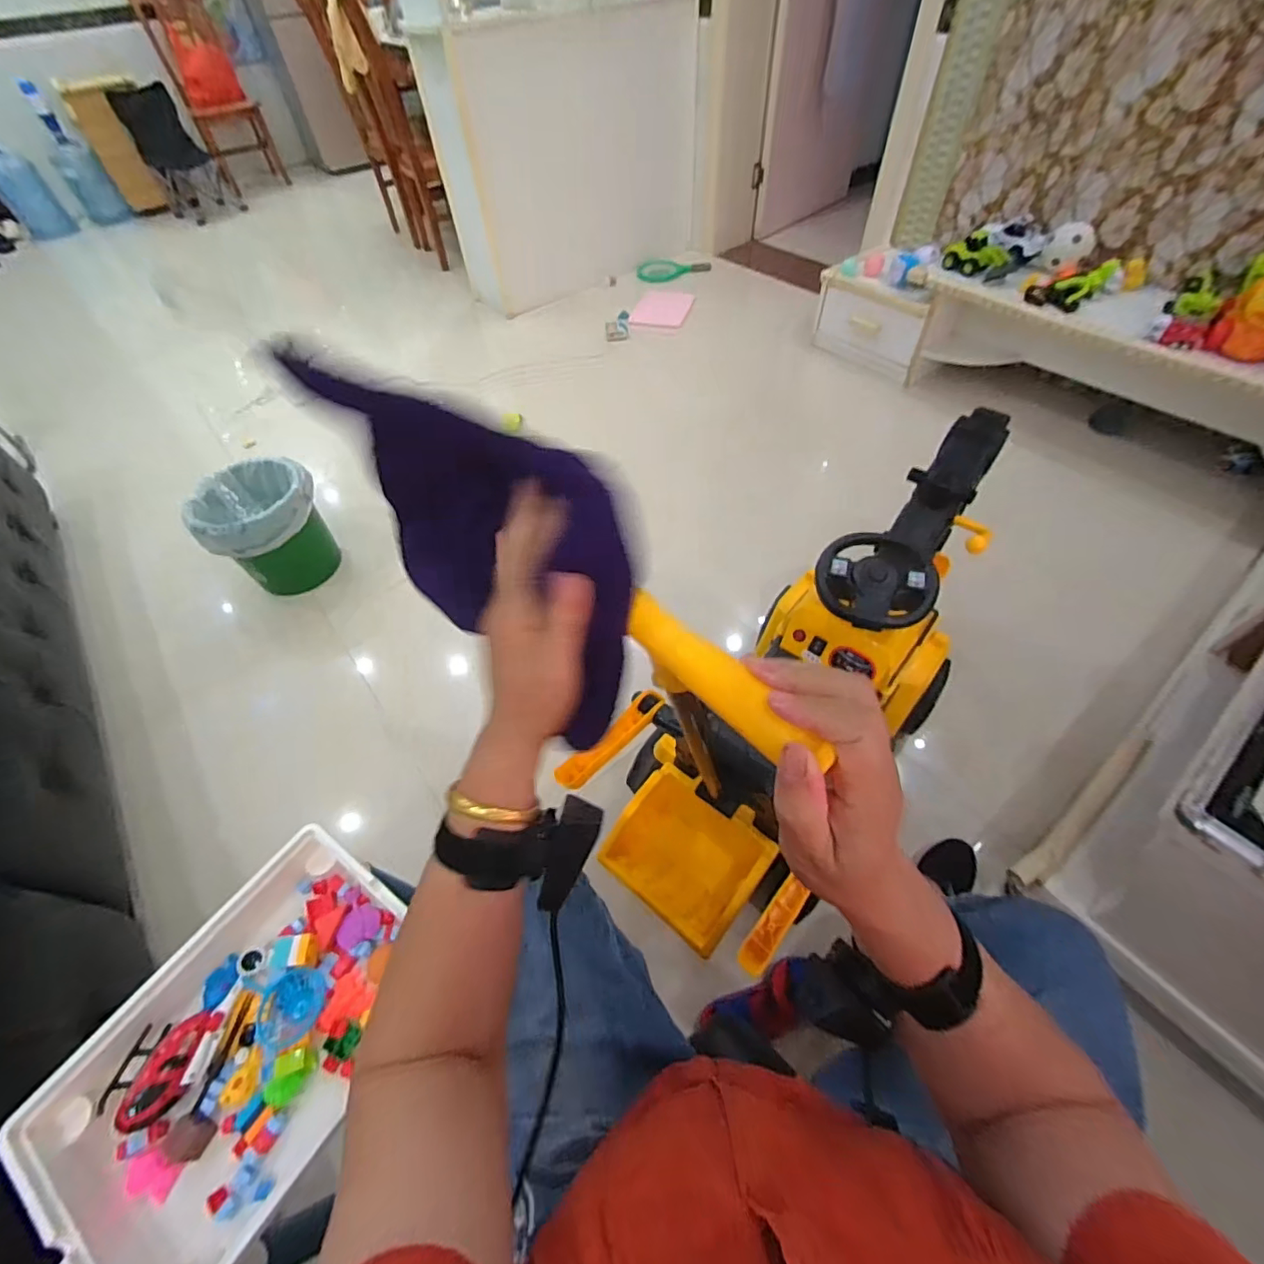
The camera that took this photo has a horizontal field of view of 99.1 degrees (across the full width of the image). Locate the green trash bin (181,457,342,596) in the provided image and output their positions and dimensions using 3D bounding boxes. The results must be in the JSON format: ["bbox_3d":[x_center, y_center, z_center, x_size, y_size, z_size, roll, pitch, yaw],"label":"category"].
[{"bbox_3d":[-0.916,-0.266,1.370,0.268,0.250,0.236,-38,60,-22],"label":"green trash bin"}]

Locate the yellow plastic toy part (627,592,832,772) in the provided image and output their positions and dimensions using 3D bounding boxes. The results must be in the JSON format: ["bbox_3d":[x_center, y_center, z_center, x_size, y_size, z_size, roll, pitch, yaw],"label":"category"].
[{"bbox_3d":[0.042,0.026,0.282,0.030,0.021,0.128,-38,62,-22],"label":"yellow plastic toy part"}]

